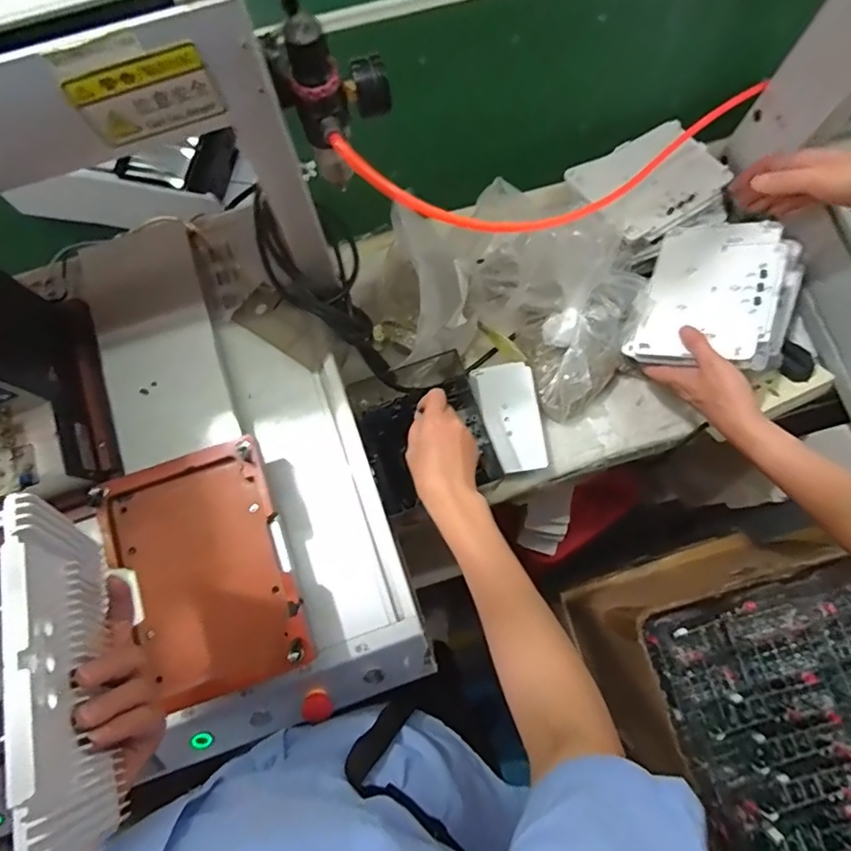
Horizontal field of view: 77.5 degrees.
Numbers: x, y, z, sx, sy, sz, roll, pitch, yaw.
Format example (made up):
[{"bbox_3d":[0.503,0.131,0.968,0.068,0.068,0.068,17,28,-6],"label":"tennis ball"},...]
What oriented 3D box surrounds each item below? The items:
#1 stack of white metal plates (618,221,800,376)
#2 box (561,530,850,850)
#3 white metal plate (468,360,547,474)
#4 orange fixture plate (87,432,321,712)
[{"bbox_3d":[0.356,-0.162,0.646,0.160,0.031,0.191,13,74,37],"label":"stack of white metal plates"},{"bbox_3d":[0.499,0.408,0.792,0.420,0.398,0.449,-18,77,-3],"label":"box"},{"bbox_3d":[0.112,-0.011,0.705,0.078,0.016,0.146,-9,80,-2],"label":"white metal plate"},{"bbox_3d":[-0.209,0.137,0.496,0.154,0.021,0.218,-19,77,-3],"label":"orange fixture plate"}]

